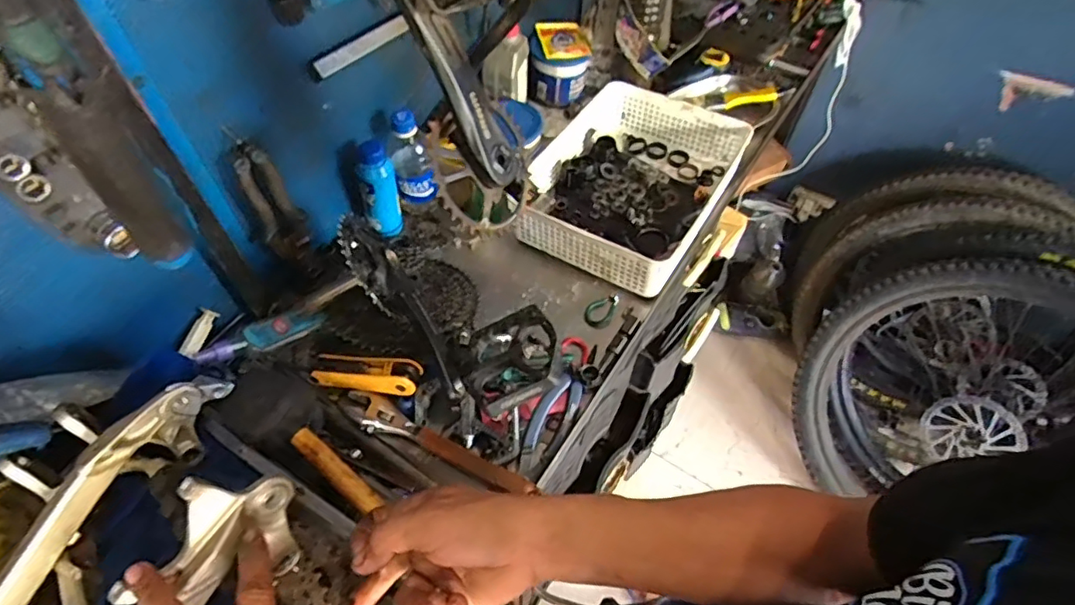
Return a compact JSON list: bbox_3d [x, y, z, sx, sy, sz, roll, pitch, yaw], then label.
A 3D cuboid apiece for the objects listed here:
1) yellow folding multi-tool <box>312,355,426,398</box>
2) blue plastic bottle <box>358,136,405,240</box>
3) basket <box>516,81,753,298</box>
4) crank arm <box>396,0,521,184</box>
[{"bbox_3d":[-0.199,0.081,0.661,0.126,0.022,0.038,7,54,5],"label":"yellow folding multi-tool"},{"bbox_3d":[-0.216,-0.155,0.789,0.051,0.138,0.041,-16,56,-12],"label":"blue plastic bottle"},{"bbox_3d":[0.144,-0.184,0.865,0.256,0.079,0.343,24,57,16],"label":"basket"},{"bbox_3d":[-0.068,-0.191,0.488,0.021,0.214,0.044,2,49,35],"label":"crank arm"}]

